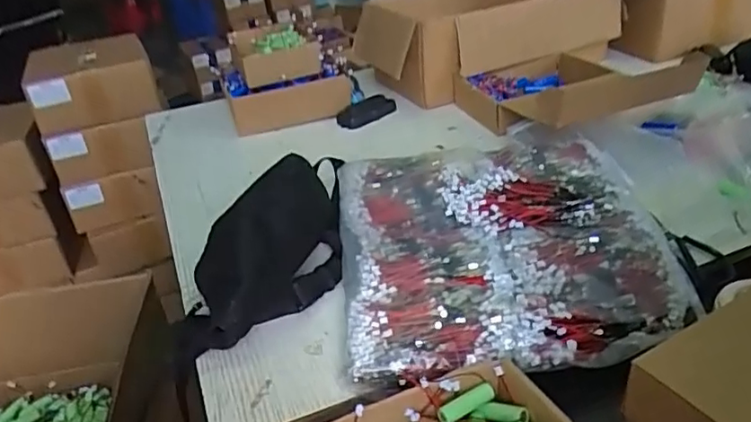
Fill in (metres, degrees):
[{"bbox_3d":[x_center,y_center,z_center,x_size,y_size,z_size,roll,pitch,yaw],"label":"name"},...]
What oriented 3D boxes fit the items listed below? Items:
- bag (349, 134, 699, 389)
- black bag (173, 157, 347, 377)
[{"bbox_3d":[0.124,0.020,0.624,0.318,0.073,0.350,-7,31,0],"label":"bag"},{"bbox_3d":[-0.107,0.032,0.624,0.121,0.099,0.243,2,32,13],"label":"black bag"}]

